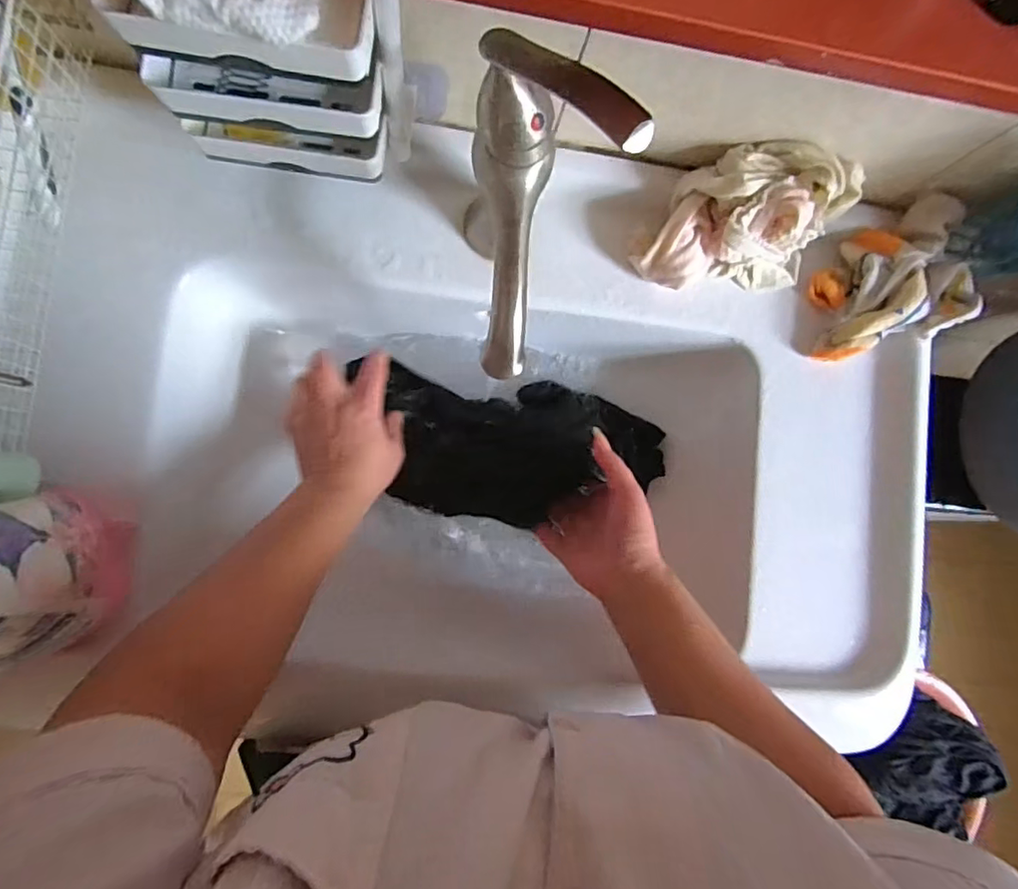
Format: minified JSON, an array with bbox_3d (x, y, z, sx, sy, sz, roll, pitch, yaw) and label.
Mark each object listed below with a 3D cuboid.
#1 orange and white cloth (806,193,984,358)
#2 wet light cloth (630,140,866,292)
[{"bbox_3d":[0.318,-0.139,0.480,0.120,0.047,0.107,-14,88,-8],"label":"orange and white cloth"},{"bbox_3d":[0.188,-0.179,0.449,0.161,0.075,0.088,-5,86,-8],"label":"wet light cloth"}]

